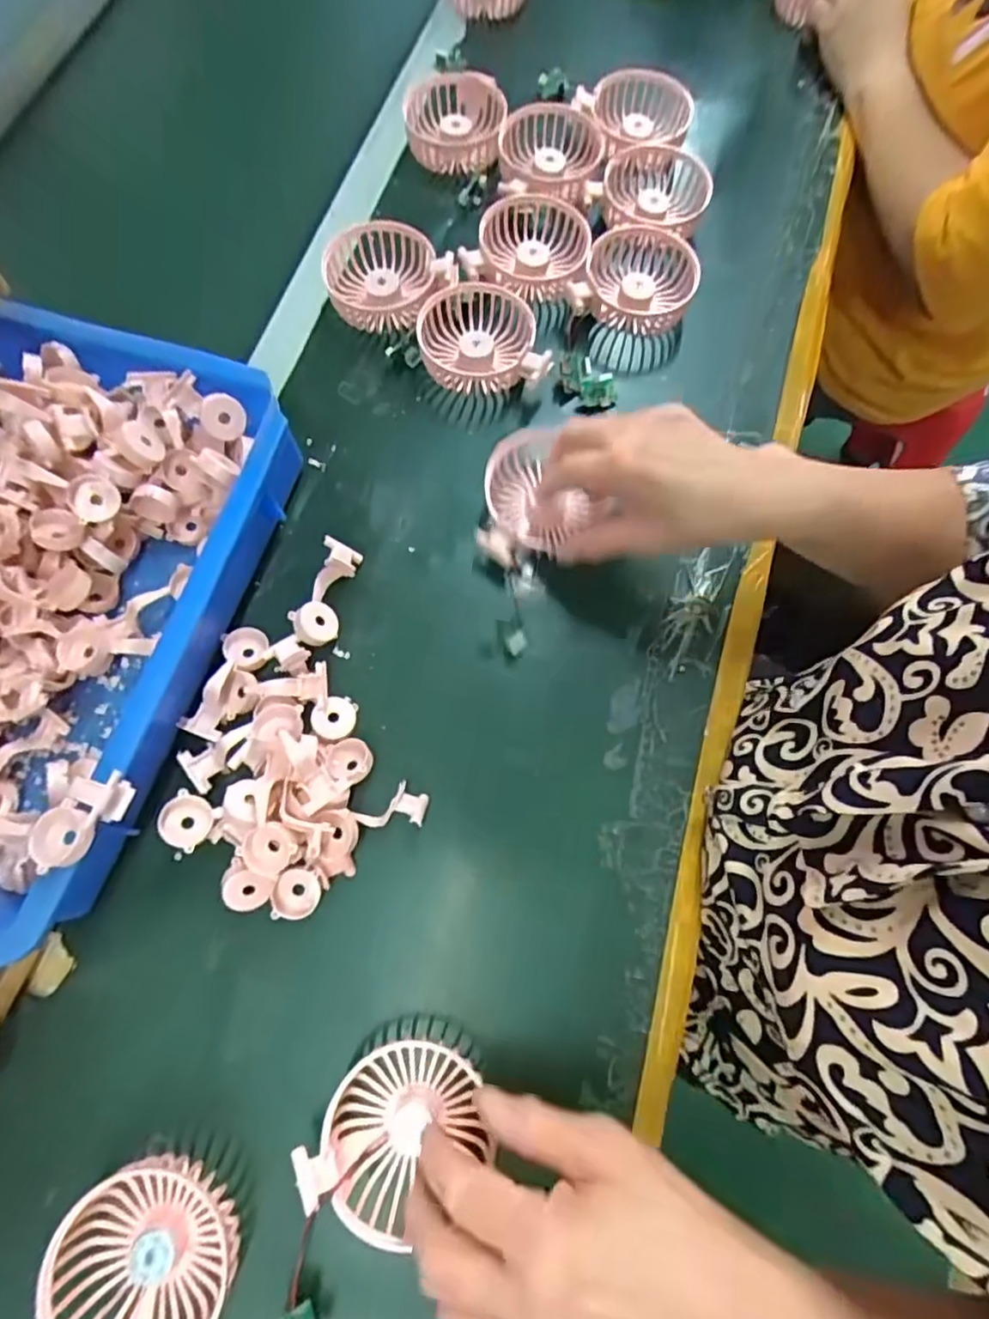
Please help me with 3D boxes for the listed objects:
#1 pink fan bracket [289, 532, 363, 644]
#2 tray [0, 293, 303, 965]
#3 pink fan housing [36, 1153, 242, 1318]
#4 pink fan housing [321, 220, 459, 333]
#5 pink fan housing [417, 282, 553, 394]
[{"bbox_3d":[-0.116,-0.045,0.428,0.026,0.023,0.073,15,73,5],"label":"pink fan bracket"},{"bbox_3d":[-0.285,-0.037,0.391,0.246,0.087,0.369,18,73,6],"label":"tray"},{"bbox_3d":[-0.177,0.310,0.316,0.080,0.030,0.088,0,72,0],"label":"pink fan housing"},{"bbox_3d":[-0.087,-0.313,0.505,0.099,0.036,0.088,-19,73,-5],"label":"pink fan housing"},{"bbox_3d":[-0.013,-0.249,0.487,0.089,0.032,0.091,-14,73,-4],"label":"pink fan housing"}]

